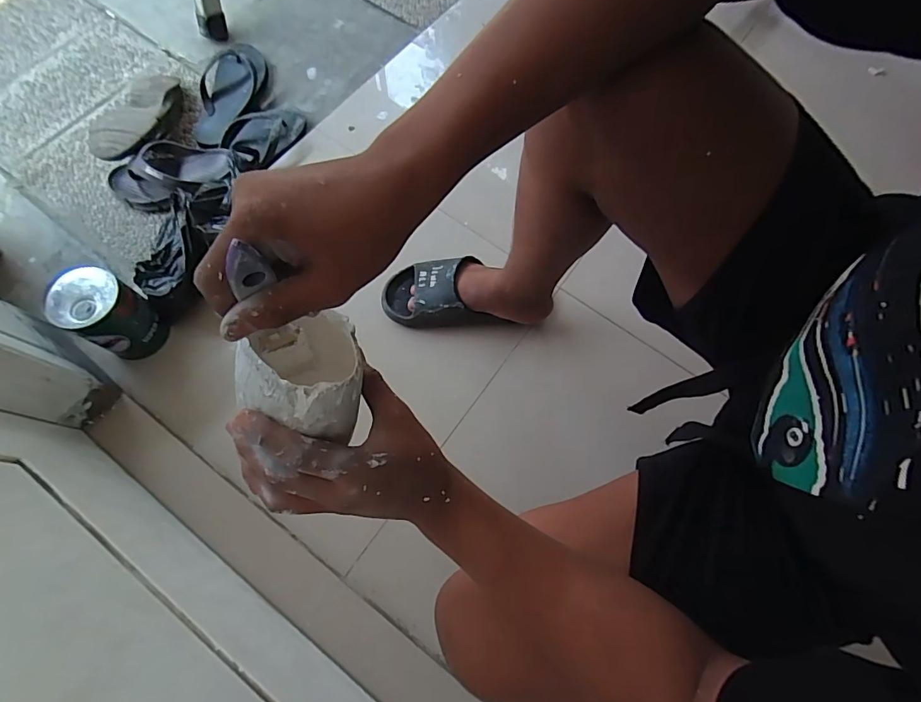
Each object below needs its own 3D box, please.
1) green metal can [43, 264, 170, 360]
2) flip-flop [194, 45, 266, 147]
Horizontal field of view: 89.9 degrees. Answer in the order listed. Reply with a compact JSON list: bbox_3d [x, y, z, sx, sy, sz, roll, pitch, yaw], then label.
[{"bbox_3d":[-0.540,-0.054,0.720,0.094,0.143,0.095,1,69,-4],"label":"green metal can"},{"bbox_3d":[-0.484,-0.533,0.951,0.108,0.038,0.282,13,68,1],"label":"flip-flop"}]

